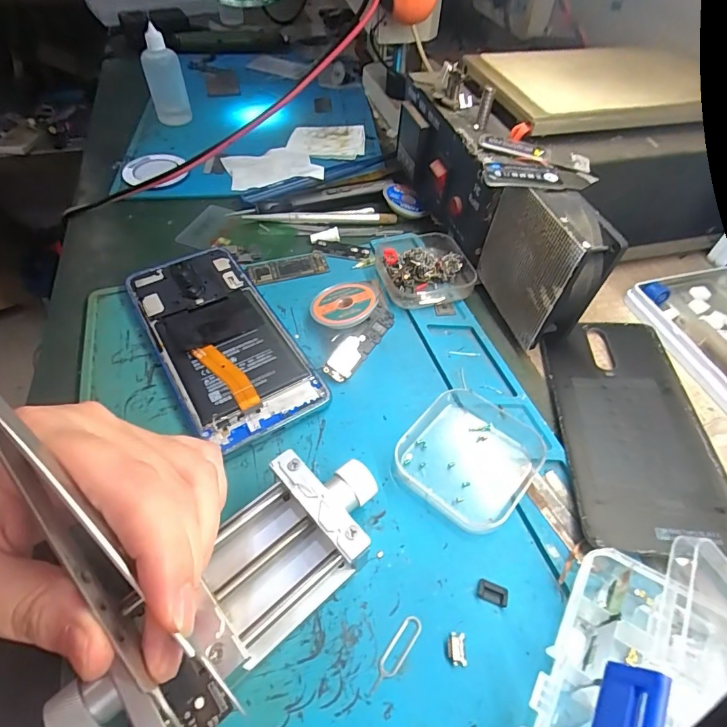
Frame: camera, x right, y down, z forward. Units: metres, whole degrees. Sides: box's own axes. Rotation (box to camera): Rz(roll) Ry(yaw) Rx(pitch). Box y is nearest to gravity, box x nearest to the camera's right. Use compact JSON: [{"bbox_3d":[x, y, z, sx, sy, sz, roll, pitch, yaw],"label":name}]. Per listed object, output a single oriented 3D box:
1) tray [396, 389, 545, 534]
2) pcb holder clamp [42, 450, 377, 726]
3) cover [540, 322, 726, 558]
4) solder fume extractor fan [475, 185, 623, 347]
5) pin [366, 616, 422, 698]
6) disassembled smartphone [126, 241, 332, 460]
[{"bbox_3d":[0.057,0.048,0.232,0.063,0.011,0.068,34,58,22],"label":"tray"},{"bbox_3d":[-0.051,0.091,0.179,0.137,0.034,0.053,-34,61,-26],"label":"pcb holder clamp"},{"bbox_3d":[0.149,0.028,0.245,0.073,0.015,0.152,6,52,2],"label":"cover"},{"bbox_3d":[0.107,-0.061,0.270,0.027,0.085,0.076,-13,54,-12],"label":"solder fume extractor fan"},{"bbox_3d":[0.013,0.121,0.180,0.008,0.004,0.034,31,57,21],"label":"pin"},{"bbox_3d":[-0.091,-0.017,0.277,0.073,0.011,0.159,-26,58,-21],"label":"disassembled smartphone"}]

